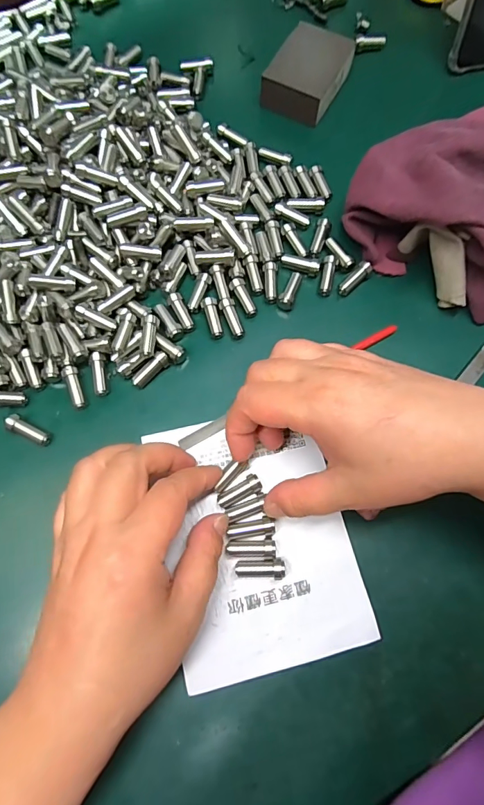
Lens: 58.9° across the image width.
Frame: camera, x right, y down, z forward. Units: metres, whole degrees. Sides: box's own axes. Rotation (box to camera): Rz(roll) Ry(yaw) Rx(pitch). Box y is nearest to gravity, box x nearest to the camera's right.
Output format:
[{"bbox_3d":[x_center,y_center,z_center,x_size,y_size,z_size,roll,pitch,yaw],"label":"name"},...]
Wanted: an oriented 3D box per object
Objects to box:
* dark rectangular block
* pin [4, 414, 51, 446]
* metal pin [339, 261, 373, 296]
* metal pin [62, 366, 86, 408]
[{"bbox_3d":[0.052,-0.259,0.336,0.051,0.020,0.071,28,74,8],"label":"dark rectangular block"},{"bbox_3d":[-0.131,0.017,0.262,0.027,0.011,0.009,29,74,8],"label":"pin"},{"bbox_3d":[0.076,-0.084,0.290,0.009,0.008,0.027,43,90,12],"label":"metal pin"},{"bbox_3d":[-0.106,-0.010,0.271,0.009,0.009,0.028,-18,73,-6],"label":"metal pin"}]

